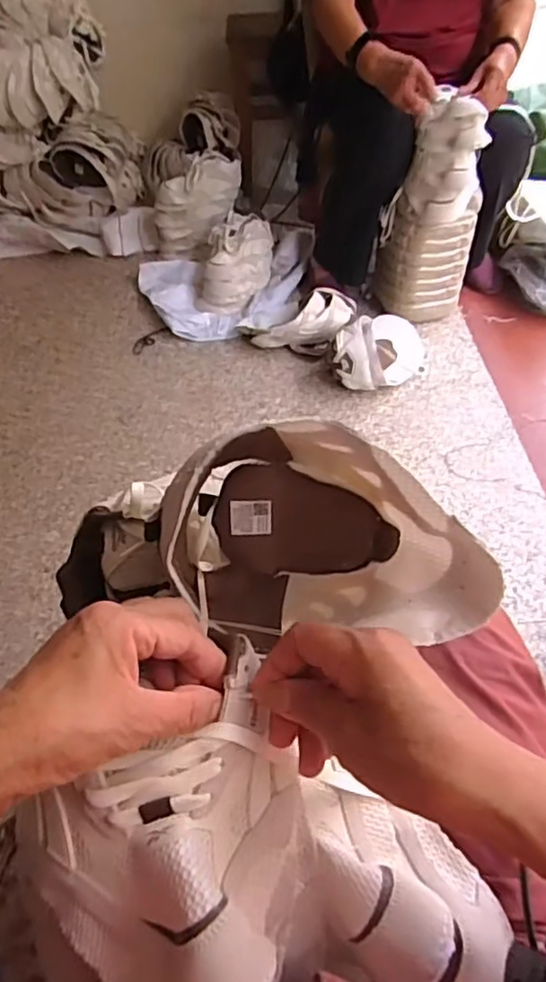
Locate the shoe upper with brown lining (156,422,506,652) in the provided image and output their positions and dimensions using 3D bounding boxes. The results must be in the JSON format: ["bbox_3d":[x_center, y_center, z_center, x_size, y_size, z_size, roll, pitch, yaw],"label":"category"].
[{"bbox_3d":[0.030,0.030,0.387,0.188,0.135,0.094,7,51,2],"label":"shoe upper with brown lining"}]

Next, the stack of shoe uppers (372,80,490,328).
[{"bbox_3d":[0.334,-0.576,1.347,0.156,0.432,0.157,-25,52,-18],"label":"stack of shoe uppers"}]

